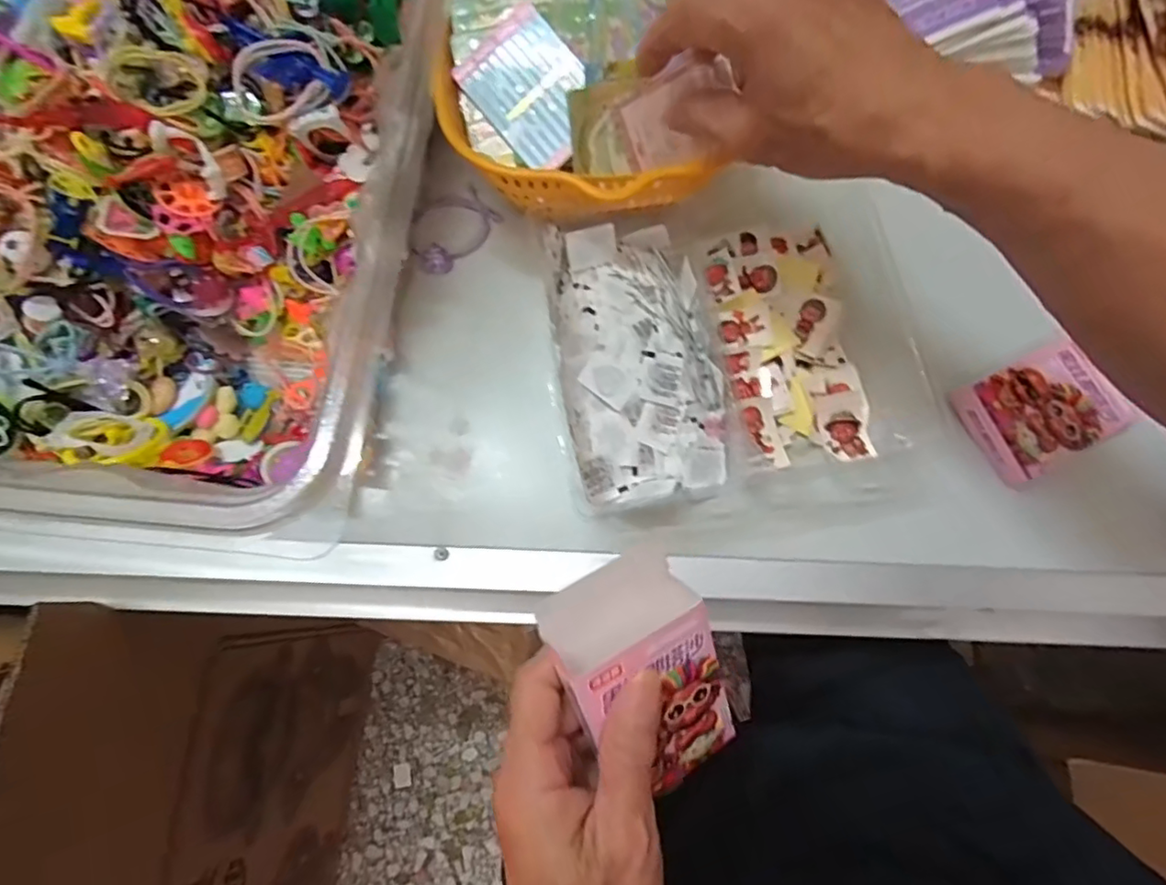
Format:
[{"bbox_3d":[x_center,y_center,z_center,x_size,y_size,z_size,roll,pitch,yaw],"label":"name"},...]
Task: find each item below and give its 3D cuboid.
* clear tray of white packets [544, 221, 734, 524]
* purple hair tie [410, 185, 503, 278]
[{"bbox_3d":[0.033,-0.051,0.359,0.100,0.049,0.175,-8,75,-4],"label":"clear tray of white packets"},{"bbox_3d":[-0.092,-0.149,0.413,0.047,0.010,0.063,44,78,10],"label":"purple hair tie"}]

